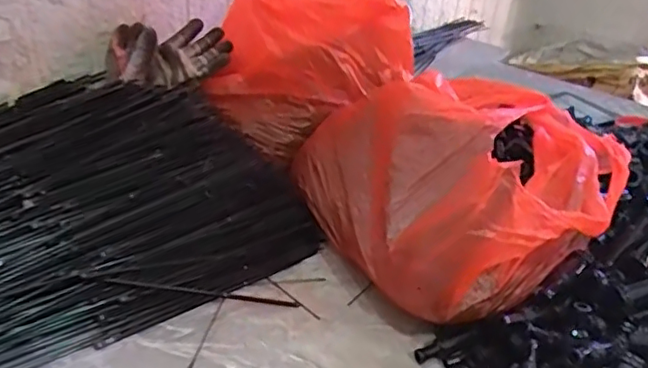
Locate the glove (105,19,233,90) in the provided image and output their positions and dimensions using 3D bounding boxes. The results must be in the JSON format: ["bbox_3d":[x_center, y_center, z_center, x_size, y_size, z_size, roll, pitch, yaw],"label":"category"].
[{"bbox_3d":[-0.200,-0.165,0.756,0.158,0.059,0.095,-1,31,-10],"label":"glove"}]

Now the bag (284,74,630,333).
[{"bbox_3d":[0.143,0.003,0.631,0.263,0.157,0.317,-12,34,-26],"label":"bag"}]

